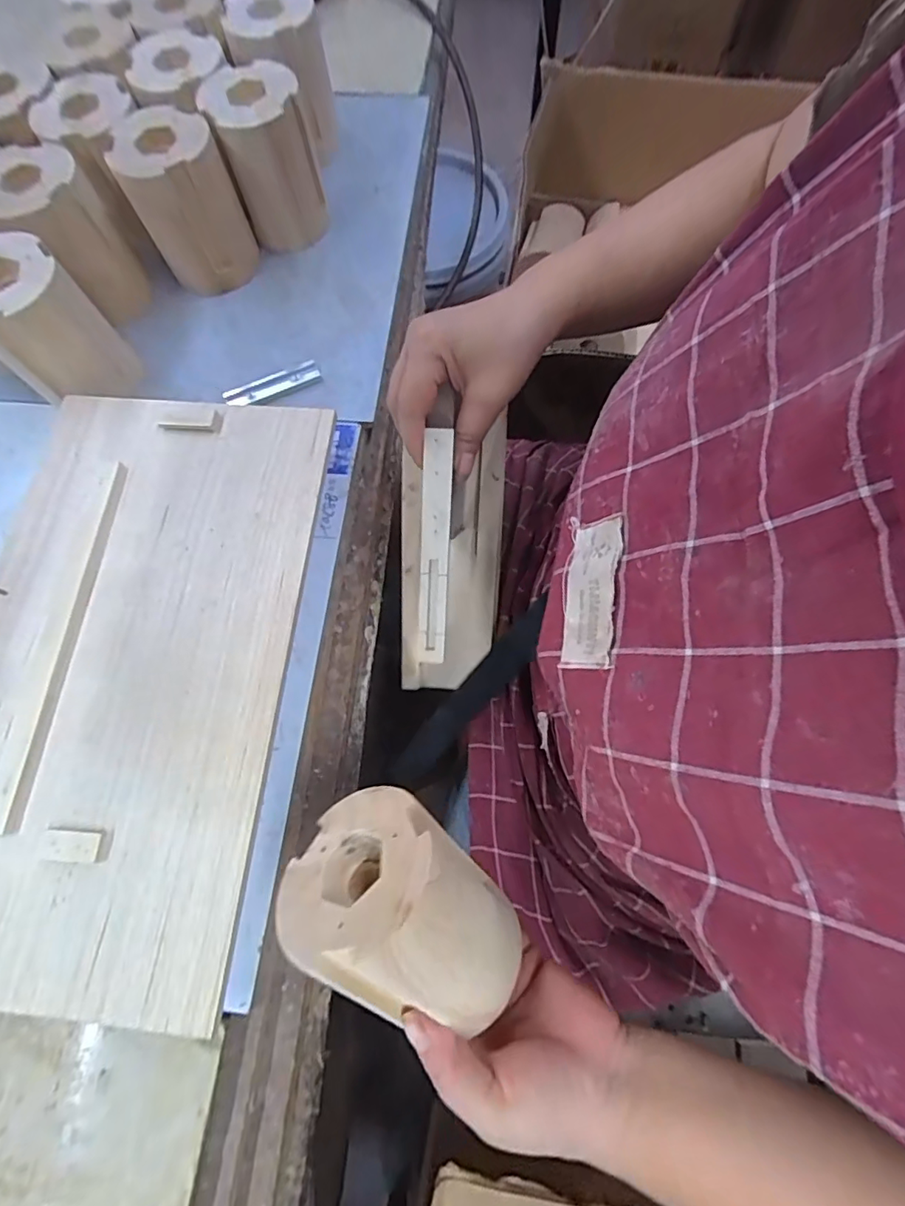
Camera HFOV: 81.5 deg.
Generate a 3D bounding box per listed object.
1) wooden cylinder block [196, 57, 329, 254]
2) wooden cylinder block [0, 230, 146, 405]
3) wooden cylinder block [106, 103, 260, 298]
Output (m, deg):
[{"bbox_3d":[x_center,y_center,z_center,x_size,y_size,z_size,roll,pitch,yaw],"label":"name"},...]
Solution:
[{"bbox_3d":[-0.154,-0.375,0.445,0.074,0.096,0.078,-17,72,-5],"label":"wooden cylinder block"},{"bbox_3d":[-0.304,-0.203,0.401,0.076,0.102,0.086,-41,76,-12],"label":"wooden cylinder block"},{"bbox_3d":[-0.218,-0.328,0.437,0.078,0.098,0.073,-27,73,-8],"label":"wooden cylinder block"}]

